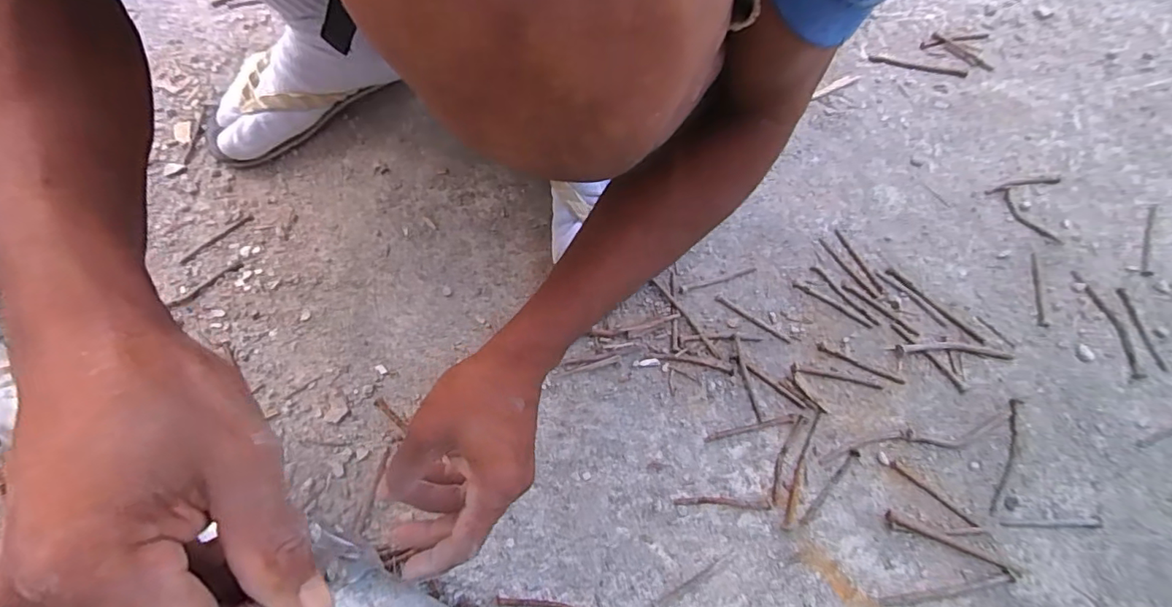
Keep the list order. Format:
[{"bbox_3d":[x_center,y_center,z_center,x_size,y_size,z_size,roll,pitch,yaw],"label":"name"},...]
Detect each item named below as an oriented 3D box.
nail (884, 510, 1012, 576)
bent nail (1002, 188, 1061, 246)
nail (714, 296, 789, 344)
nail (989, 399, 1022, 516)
[{"bbox_3d":[0.271,0.182,0.398,0.091,0.004,0.012,23,71,10],"label":"nail"},{"bbox_3d":[0.420,-0.080,0.501,0.018,0.006,0.068,-34,72,-11],"label":"bent nail"},{"bbox_3d":[0.146,0.014,0.468,0.073,0.004,0.006,35,73,14],"label":"nail"},{"bbox_3d":[0.338,0.122,0.422,0.011,0.005,0.098,21,70,9],"label":"nail"}]

